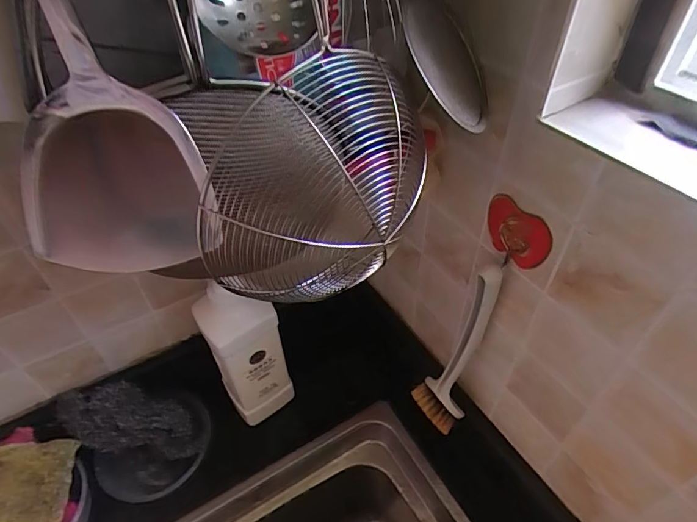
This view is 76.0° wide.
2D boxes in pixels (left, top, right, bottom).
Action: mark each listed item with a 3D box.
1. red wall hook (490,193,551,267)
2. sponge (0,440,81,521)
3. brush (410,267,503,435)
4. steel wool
[{"bbox_3d":[0.137,-0.022,0.365,0.009,0.049,0.060,-25,53,-18],"label":"red wall hook"},{"bbox_3d":[-0.358,0.266,0.496,0.079,0.018,0.117,6,69,-26],"label":"sponge"},{"bbox_3d":[0.101,0.096,0.443,0.053,0.213,0.063,14,52,14],"label":"brush"},{"bbox_3d":[-0.267,0.201,0.559,0.171,0.063,0.063,25,46,-23],"label":"steel wool"}]

